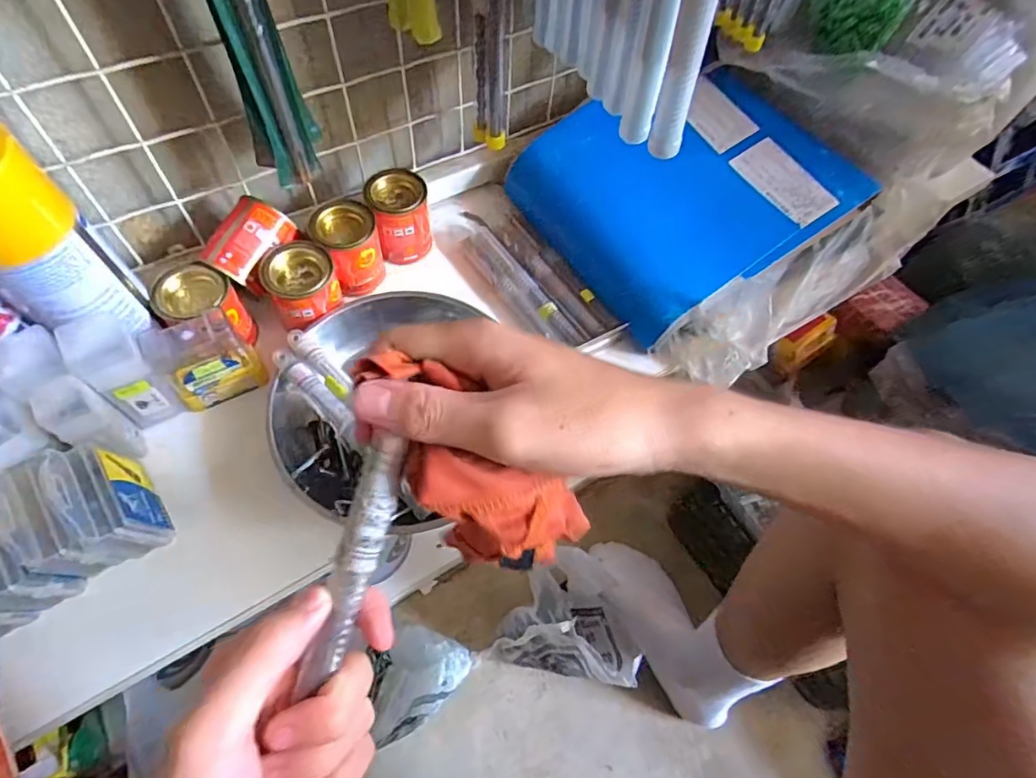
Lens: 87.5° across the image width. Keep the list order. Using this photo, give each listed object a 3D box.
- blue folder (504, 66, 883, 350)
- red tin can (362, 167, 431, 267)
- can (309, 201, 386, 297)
[{"bbox_3d":[0.165,-0.199,0.529,0.279,0.070,0.232,-28,64,-18],"label":"blue folder"},{"bbox_3d":[-0.107,-0.155,0.499,0.050,0.070,0.047,1,59,-2],"label":"red tin can"},{"bbox_3d":[-0.147,-0.123,0.479,0.052,0.066,0.049,1,59,-2],"label":"can"}]

